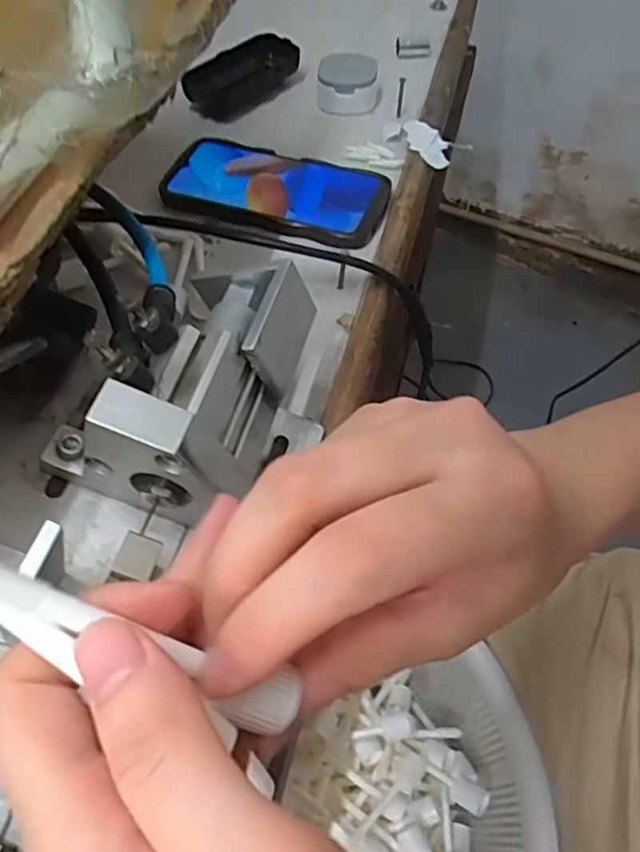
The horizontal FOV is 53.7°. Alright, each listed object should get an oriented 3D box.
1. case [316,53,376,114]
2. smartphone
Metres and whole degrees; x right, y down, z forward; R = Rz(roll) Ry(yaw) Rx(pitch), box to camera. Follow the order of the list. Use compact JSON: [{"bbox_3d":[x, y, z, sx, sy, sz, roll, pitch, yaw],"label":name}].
[{"bbox_3d":[0.025,-0.307,0.563,0.052,0.025,0.062,5,56,2],"label":"case"},{"bbox_3d":[-0.035,-0.186,0.487,0.173,0.009,0.082,20,58,11],"label":"smartphone"}]

